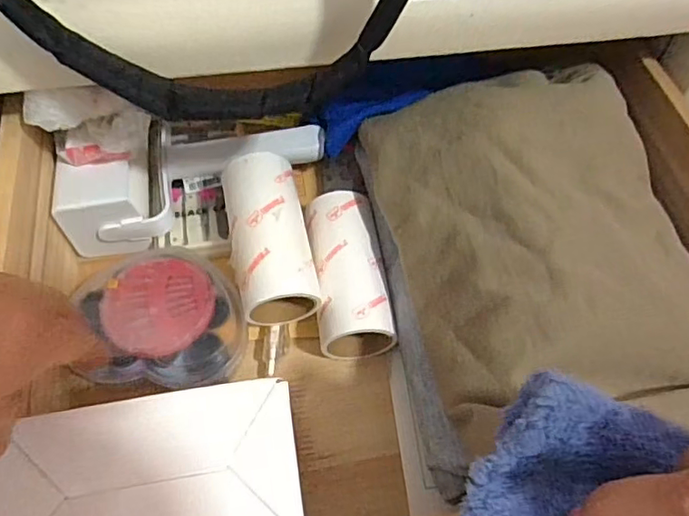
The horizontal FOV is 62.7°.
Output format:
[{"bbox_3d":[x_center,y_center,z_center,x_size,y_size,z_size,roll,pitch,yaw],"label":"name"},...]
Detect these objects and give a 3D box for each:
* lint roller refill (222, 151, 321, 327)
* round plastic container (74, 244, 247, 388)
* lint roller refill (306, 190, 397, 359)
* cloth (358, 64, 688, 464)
[{"bbox_3d":[-0.046,-0.012,0.348,0.046,0.041,0.110,-11,72,-9],"label":"lint roller refill"},{"bbox_3d":[-0.106,0.035,0.339,0.087,0.026,0.079,-4,56,-4],"label":"round plastic container"},{"bbox_3d":[0.002,0.007,0.357,0.044,0.040,0.104,-7,71,-7],"label":"lint roller refill"},{"bbox_3d":[0.111,-0.015,0.315,0.162,0.041,0.226,-5,56,-5],"label":"cloth"}]

